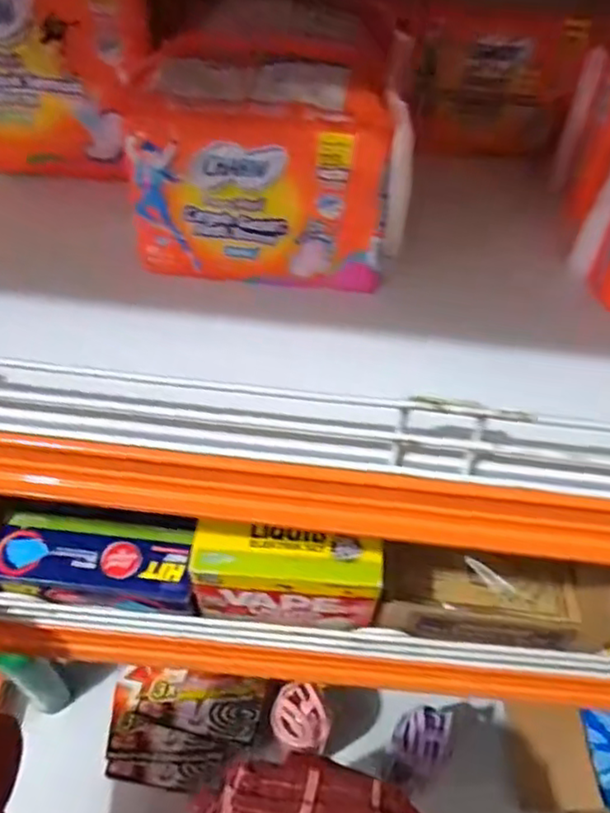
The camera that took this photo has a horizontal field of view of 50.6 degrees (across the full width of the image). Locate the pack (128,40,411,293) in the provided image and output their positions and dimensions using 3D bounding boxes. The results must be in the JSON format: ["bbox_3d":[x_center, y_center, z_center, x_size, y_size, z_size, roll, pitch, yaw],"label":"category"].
[{"bbox_3d":[-0.016,-0.126,0.338,0.138,0.106,0.058,4,51,2],"label":"pack"}]

